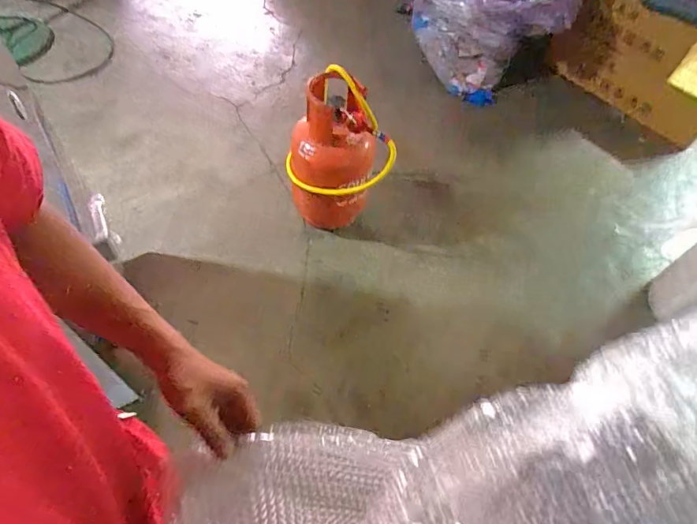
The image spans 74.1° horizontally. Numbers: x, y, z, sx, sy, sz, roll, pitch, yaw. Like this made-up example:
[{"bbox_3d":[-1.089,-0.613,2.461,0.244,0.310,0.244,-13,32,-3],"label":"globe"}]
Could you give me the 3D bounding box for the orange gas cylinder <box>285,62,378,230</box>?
[{"bbox_3d":[-0.066,-0.357,1.629,0.288,0.508,0.280,7,56,0],"label":"orange gas cylinder"}]

